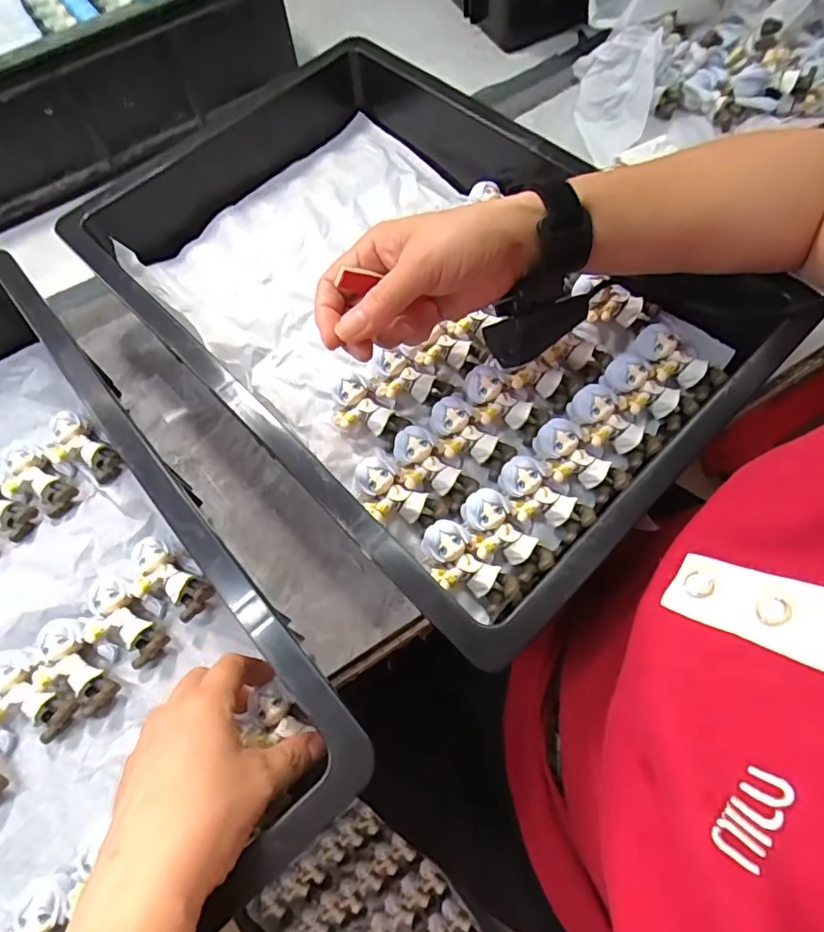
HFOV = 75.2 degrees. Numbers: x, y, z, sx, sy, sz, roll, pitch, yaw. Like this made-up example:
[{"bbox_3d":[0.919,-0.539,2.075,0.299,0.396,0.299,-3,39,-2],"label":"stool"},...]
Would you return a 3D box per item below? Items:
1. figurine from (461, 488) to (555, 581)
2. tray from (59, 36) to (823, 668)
[{"bbox_3d":[0.055,0.044,0.334,0.034,0.021,0.062,-43,86,-14],"label":"figurine"},{"bbox_3d":[-0.009,-0.122,0.387,0.288,0.078,0.419,-43,71,-14],"label":"tray"}]

